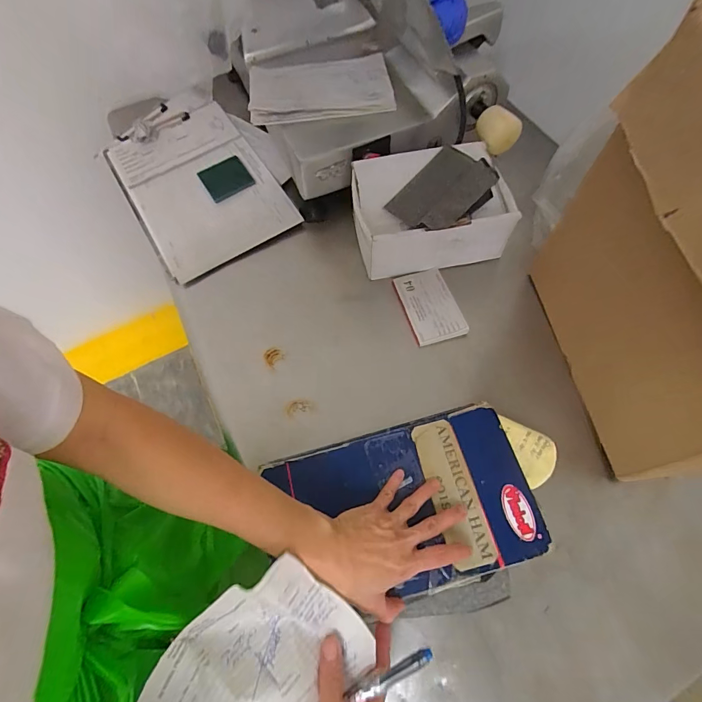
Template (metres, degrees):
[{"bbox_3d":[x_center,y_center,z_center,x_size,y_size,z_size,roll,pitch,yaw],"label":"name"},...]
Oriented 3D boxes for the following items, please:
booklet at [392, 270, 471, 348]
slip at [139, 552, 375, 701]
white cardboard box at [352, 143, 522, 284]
[{"bbox_3d":[0.109,-0.064,0.537,0.070,0.006,0.113,-19,64,3],"label":"booklet"},{"bbox_3d":[-0.082,0.254,0.293,0.177,0.036,0.120,-38,95,-9],"label":"slip"},{"bbox_3d":[0.110,-0.200,0.557,0.218,0.101,0.145,-8,63,-1],"label":"white cardboard box"}]

